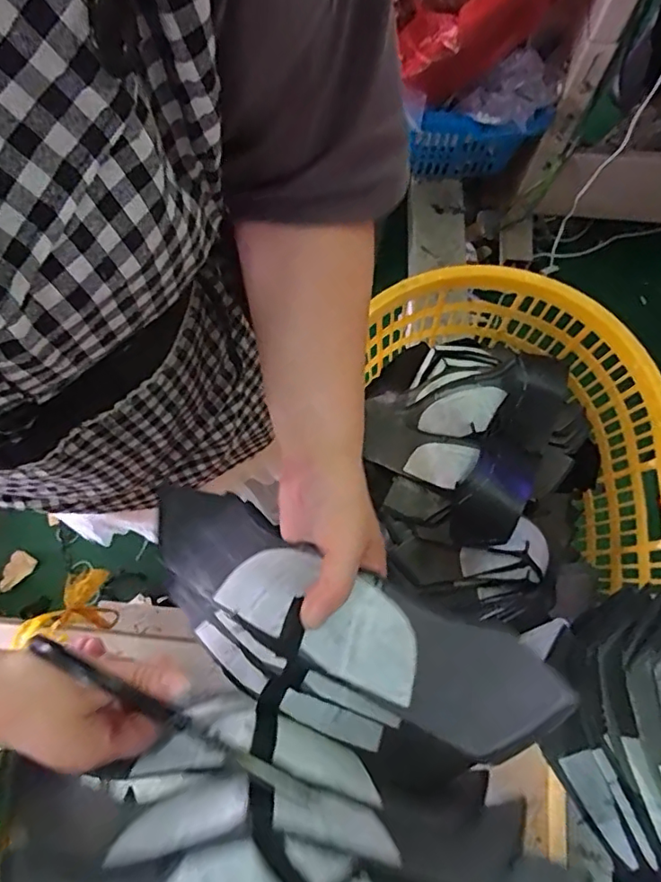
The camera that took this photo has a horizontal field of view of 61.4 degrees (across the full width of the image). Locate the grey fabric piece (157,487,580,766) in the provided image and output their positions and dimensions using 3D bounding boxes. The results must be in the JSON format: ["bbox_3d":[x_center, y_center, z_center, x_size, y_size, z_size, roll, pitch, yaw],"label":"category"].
[{"bbox_3d":[-0.014,0.131,0.375,0.304,0.064,0.114,21,75,24],"label":"grey fabric piece"}]

